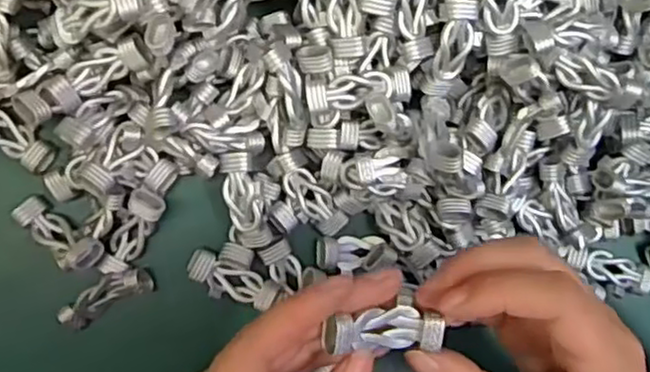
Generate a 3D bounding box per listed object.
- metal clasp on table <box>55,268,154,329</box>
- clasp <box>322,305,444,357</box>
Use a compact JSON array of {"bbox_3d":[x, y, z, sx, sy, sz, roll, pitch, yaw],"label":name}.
[{"bbox_3d":[-0.099,0.050,0.313,0.041,0.012,0.015,-29,94,-5],"label":"metal clasp on table"},{"bbox_3d":[0.020,0.049,0.234,0.041,0.009,0.015,0,89,-21],"label":"clasp"}]

